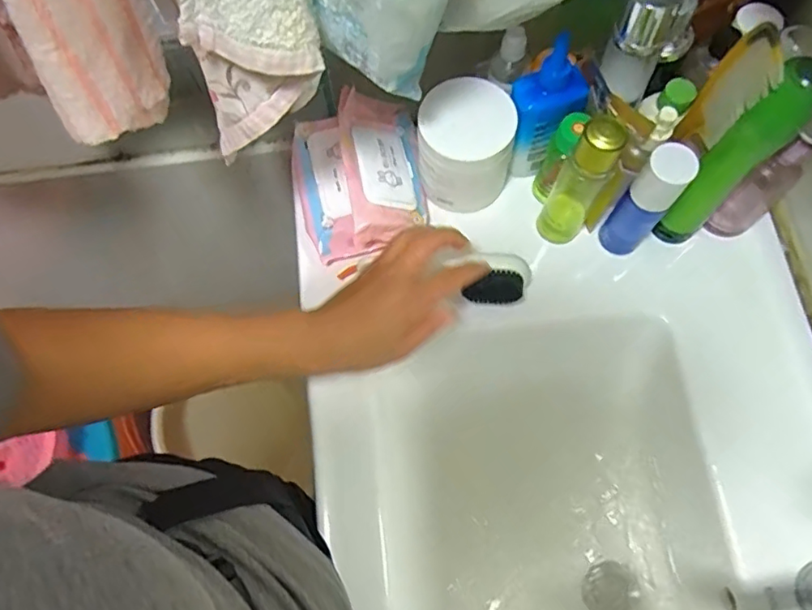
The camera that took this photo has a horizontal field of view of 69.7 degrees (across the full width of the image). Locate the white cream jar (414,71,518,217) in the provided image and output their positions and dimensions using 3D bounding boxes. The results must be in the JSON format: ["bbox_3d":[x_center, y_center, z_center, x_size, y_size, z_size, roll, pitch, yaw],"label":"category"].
[{"bbox_3d":[0.059,-0.155,0.574,0.089,0.107,0.084,0,72,1],"label":"white cream jar"}]

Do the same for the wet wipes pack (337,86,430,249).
[{"bbox_3d":[-0.026,-0.140,0.597,0.088,0.035,0.158,3,69,-34],"label":"wet wipes pack"}]

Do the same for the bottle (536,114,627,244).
[{"bbox_3d":[0.154,-0.106,0.527,0.039,0.156,0.039,27,75,10],"label":"bottle"}]

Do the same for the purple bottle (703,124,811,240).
[{"bbox_3d":[0.327,-0.107,0.528,0.040,0.155,0.035,-37,75,-10],"label":"purple bottle"}]

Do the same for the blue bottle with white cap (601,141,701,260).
[{"bbox_3d":[0.215,-0.091,0.526,0.038,0.145,0.033,37,77,12],"label":"blue bottle with white cap"}]

